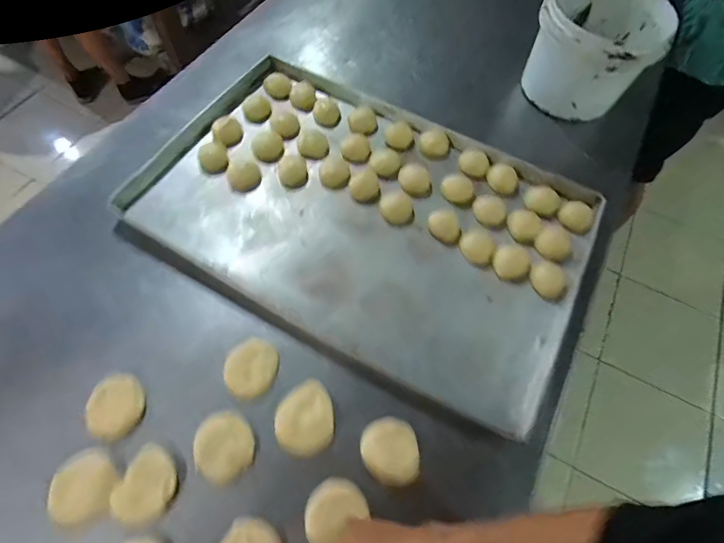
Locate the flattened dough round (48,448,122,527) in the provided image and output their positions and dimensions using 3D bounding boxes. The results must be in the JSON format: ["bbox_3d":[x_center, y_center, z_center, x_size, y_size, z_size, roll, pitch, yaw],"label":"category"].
[{"bbox_3d":[-0.342,0.265,0.482,0.069,0.022,0.079,5,64,0],"label":"flattened dough round"}]

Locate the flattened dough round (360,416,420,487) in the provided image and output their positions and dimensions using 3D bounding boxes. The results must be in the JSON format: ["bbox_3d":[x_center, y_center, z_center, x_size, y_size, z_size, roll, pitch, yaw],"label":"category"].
[{"bbox_3d":[0.037,0.225,0.490,0.069,0.011,0.079,-14,65,-9],"label":"flattened dough round"}]

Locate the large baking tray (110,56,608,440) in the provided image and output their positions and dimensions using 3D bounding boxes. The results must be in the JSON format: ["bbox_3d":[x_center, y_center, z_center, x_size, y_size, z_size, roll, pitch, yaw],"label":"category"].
[{"bbox_3d":[0.005,-0.105,0.658,0.718,0.046,0.455,28,66,11],"label":"large baking tray"}]

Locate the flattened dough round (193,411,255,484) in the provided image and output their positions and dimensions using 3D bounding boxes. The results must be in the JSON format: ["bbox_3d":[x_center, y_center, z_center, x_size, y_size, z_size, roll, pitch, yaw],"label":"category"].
[{"bbox_3d":[-0.174,0.219,0.491,0.068,0.019,0.075,-31,69,-16],"label":"flattened dough round"}]

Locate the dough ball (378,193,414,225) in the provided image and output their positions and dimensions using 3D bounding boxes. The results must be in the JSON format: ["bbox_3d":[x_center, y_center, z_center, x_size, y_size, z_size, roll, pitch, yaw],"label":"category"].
[{"bbox_3d":[0.058,-0.105,0.662,0.058,0.022,0.054,1,64,-2],"label":"dough ball"}]

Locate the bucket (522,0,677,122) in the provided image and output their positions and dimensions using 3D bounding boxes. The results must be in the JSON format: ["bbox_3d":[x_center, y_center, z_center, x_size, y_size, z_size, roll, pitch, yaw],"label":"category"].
[{"bbox_3d":[0.458,-0.442,0.765,0.206,0.164,0.255,42,69,17],"label":"bucket"}]

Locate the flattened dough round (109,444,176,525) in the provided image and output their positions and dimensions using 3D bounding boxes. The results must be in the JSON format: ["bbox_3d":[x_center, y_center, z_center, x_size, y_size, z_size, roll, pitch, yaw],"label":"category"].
[{"bbox_3d":[-0.260,0.259,0.474,0.061,0.010,0.080,19,65,7],"label":"flattened dough round"}]

